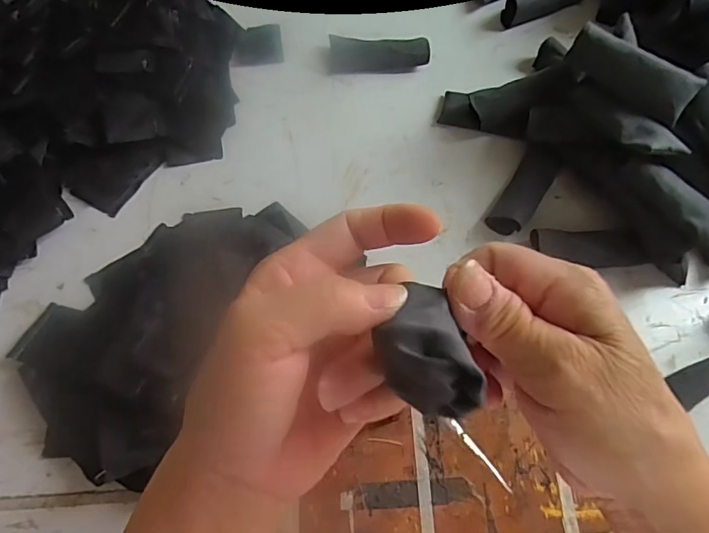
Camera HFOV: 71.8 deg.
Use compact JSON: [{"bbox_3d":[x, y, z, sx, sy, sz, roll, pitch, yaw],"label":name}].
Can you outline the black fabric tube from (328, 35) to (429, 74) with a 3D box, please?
[{"bbox_3d":[0.027,-0.231,0.530,0.104,0.017,0.042,-1,67,-1],"label":"black fabric tube"}]

